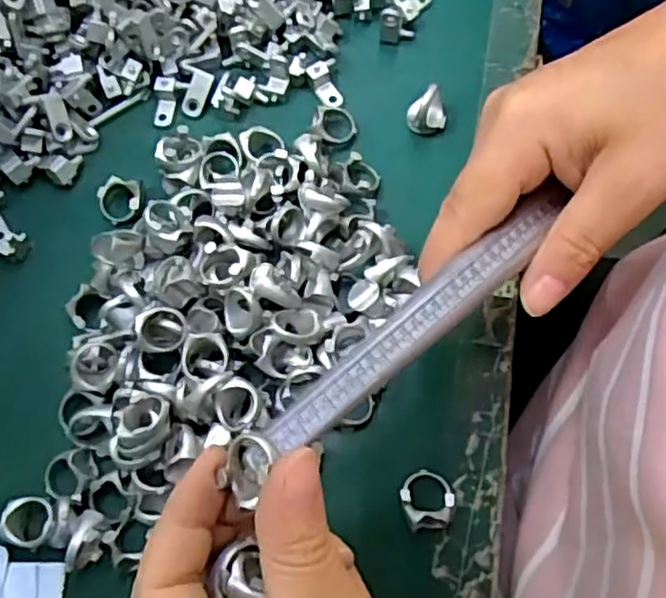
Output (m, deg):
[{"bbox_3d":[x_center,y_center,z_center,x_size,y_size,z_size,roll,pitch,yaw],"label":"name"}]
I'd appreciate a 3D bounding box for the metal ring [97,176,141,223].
[{"bbox_3d":[-0.101,-0.047,0.331,0.021,0.005,0.021,0,93,10],"label":"metal ring"}]

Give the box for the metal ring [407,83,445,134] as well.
[{"bbox_3d":[0.046,-0.093,0.344,0.018,0.021,0.015,-18,72,-6],"label":"metal ring"}]

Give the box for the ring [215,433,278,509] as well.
[{"bbox_3d":[-0.026,0.049,0.203,0.013,0.008,0.021,17,72,6],"label":"ring"}]

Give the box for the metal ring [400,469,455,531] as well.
[{"bbox_3d":[0.038,0.081,0.283,0.021,0.014,0.023,0,71,0],"label":"metal ring"}]

